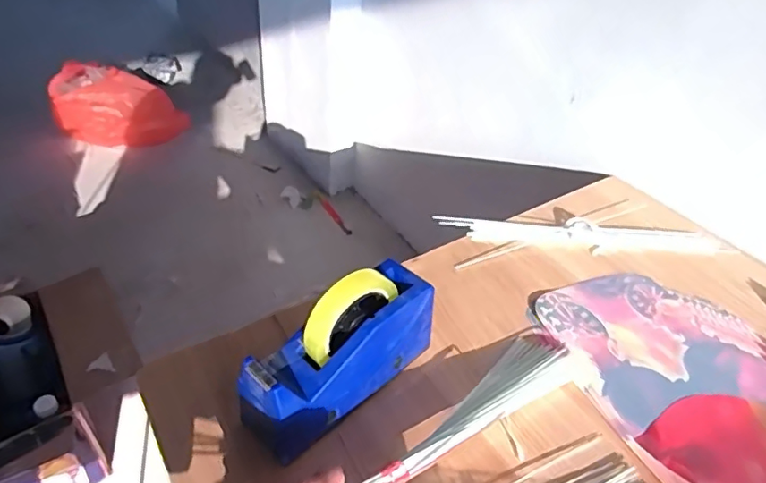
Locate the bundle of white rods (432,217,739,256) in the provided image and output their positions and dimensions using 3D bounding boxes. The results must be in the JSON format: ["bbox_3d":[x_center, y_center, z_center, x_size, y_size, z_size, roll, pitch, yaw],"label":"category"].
[{"bbox_3d":[0.280,-0.008,0.761,0.398,0.016,0.050,4,40,0],"label":"bundle of white rods"}]

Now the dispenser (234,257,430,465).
[{"bbox_3d":[-0.038,0.102,0.516,0.201,0.129,0.068,-28,49,-33],"label":"dispenser"}]

